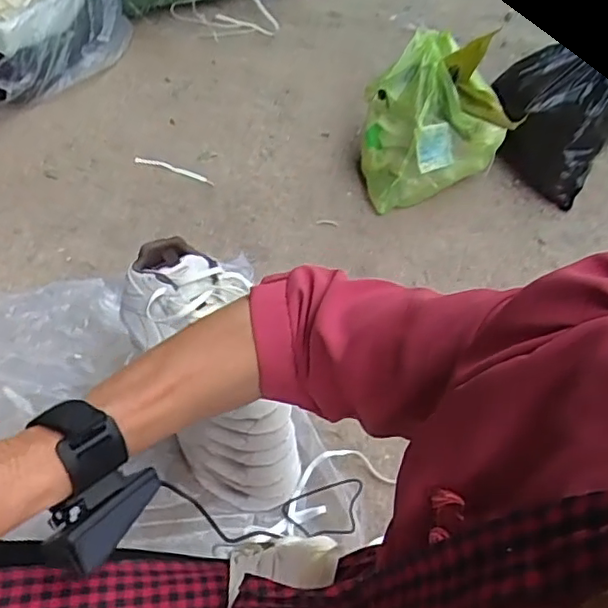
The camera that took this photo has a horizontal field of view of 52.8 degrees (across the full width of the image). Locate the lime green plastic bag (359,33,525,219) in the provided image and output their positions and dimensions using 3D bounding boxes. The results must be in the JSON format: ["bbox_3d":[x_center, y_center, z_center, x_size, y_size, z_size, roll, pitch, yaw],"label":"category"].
[{"bbox_3d":[0.236,-0.370,1.200,0.242,0.268,0.234,-10,54,-13],"label":"lime green plastic bag"}]

